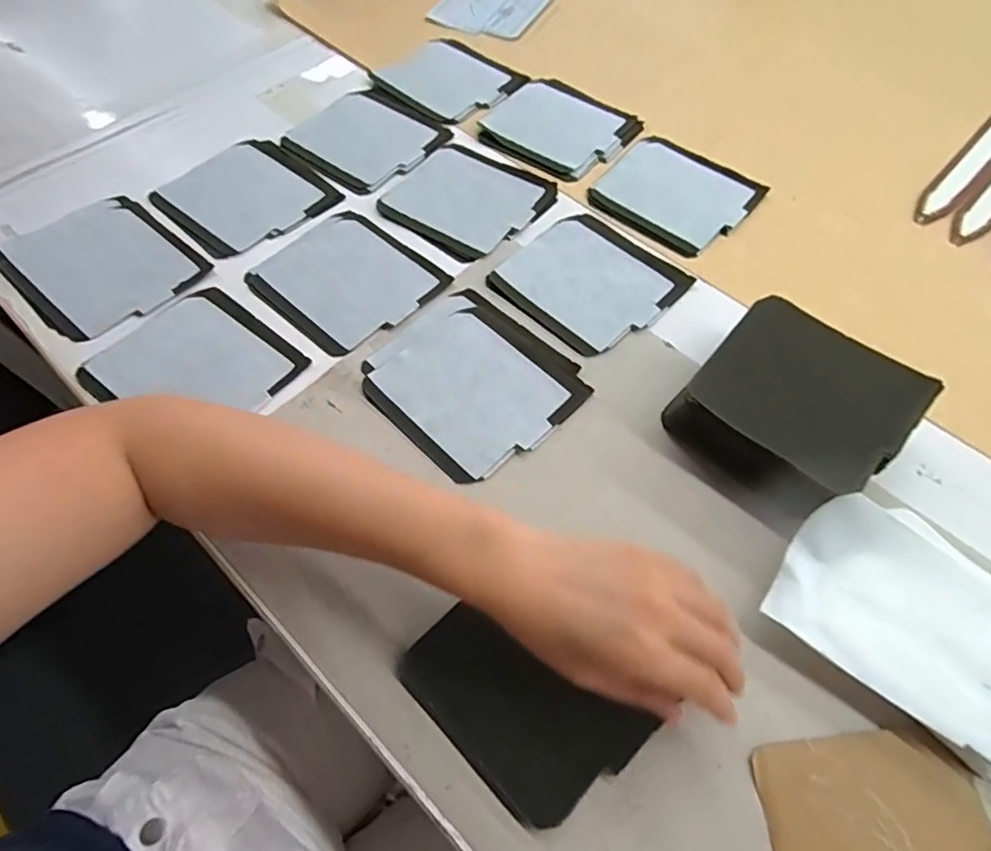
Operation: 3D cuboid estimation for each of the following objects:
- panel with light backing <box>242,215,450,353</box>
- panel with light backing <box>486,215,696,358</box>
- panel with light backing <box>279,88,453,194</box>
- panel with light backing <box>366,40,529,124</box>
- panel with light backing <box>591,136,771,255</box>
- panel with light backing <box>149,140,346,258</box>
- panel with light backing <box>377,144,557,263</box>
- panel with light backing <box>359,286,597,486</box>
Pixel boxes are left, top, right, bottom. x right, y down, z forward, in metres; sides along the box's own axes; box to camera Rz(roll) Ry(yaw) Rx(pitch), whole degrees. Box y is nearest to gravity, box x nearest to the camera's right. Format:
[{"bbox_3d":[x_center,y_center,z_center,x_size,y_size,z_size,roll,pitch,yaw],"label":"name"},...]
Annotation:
[{"bbox_3d":[-0.135,-0.137,0.512,0.144,0.011,0.135,39,70,18],"label":"panel with light backing"},{"bbox_3d":[0.088,-0.133,0.515,0.141,0.009,0.138,41,71,19],"label":"panel with light backing"},{"bbox_3d":[-0.143,-0.319,0.611,0.144,0.006,0.141,38,70,18],"label":"panel with light backing"},{"bbox_3d":[-0.058,-0.419,0.662,0.152,0.008,0.127,38,70,18],"label":"panel with light backing"},{"bbox_3d":[0.184,-0.240,0.570,0.143,0.006,0.131,38,70,18],"label":"panel with light backing"},{"bbox_3d":[-0.252,-0.232,0.559,0.134,0.015,0.137,40,70,19],"label":"panel with light backing"},{"bbox_3d":[-0.029,-0.234,0.561,0.141,0.008,0.130,33,68,16],"label":"panel with light backing"},{"bbox_3d":[-0.019,-0.038,0.459,0.155,0.011,0.142,40,70,18],"label":"panel with light backing"}]

